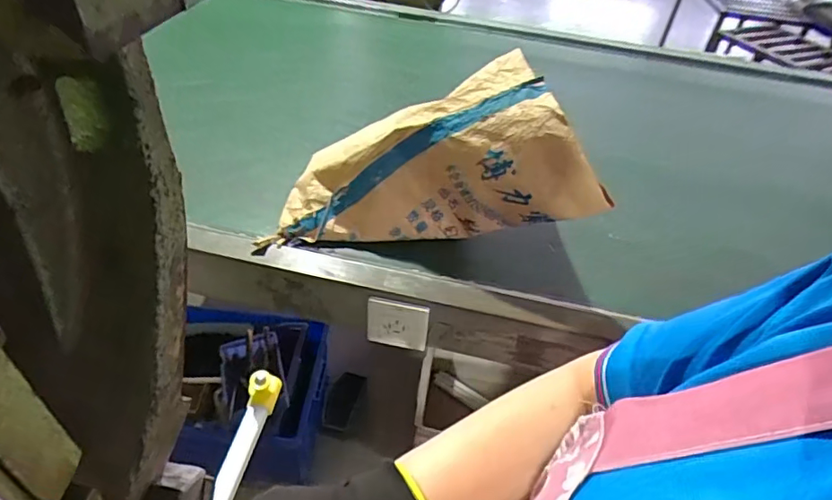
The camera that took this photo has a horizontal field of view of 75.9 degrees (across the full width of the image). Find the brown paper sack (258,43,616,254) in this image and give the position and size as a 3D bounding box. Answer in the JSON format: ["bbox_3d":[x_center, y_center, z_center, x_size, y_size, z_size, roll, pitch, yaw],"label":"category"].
[{"bbox_3d":[0.029,-0.116,0.817,0.450,0.184,0.219,-12,39,18],"label":"brown paper sack"}]

